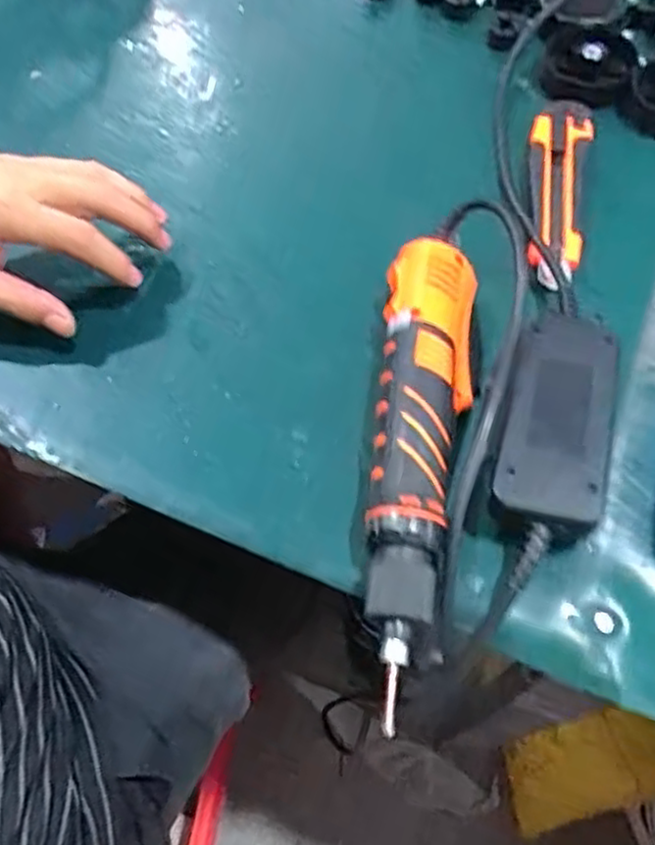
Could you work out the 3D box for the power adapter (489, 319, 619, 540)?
[{"bbox_3d":[0.120,0.003,0.373,0.057,0.041,0.119,15,64,10],"label":"power adapter"}]

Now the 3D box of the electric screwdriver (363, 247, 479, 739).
[{"bbox_3d":[0.048,0.018,0.372,0.048,0.044,0.248,4,63,4],"label":"electric screwdriver"}]

